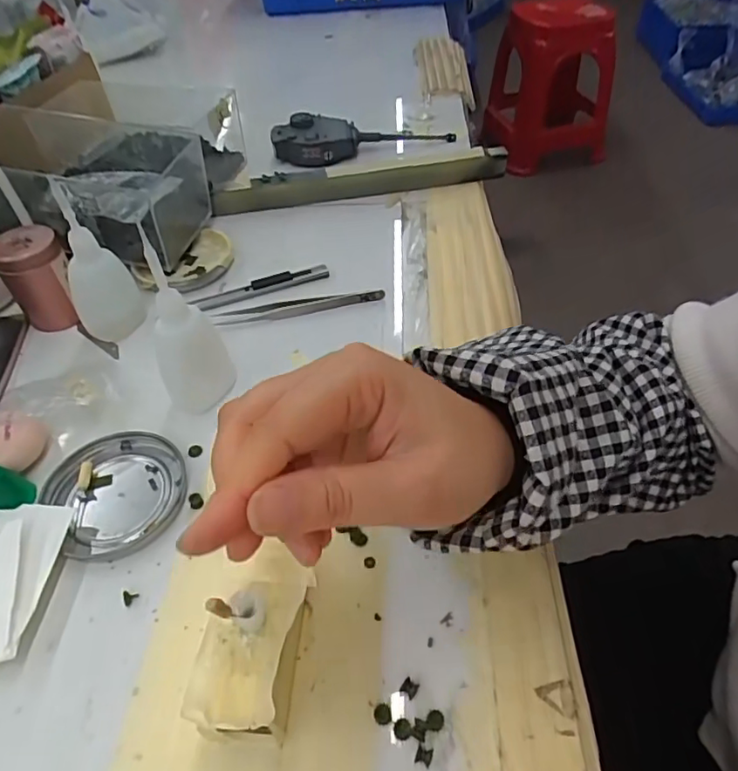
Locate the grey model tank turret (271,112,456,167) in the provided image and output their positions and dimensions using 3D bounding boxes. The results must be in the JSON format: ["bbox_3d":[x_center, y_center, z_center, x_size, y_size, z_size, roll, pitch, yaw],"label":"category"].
[{"bbox_3d":[-0.005,-0.258,0.580,0.187,0.032,0.050,-7,48,-4],"label":"grey model tank turret"}]

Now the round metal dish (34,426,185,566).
[{"bbox_3d":[-0.143,0.059,0.322,0.072,0.012,0.077,-1,48,1],"label":"round metal dish"}]

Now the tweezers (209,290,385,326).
[{"bbox_3d":[-0.052,-0.060,0.418,0.127,0.007,0.012,-7,48,-4],"label":"tweezers"}]

